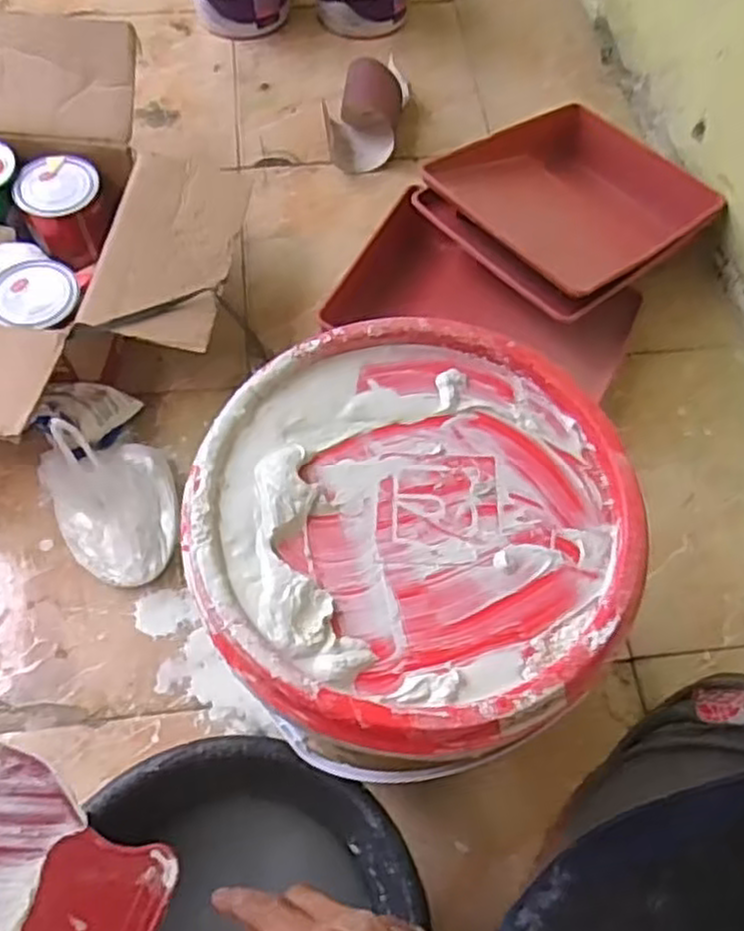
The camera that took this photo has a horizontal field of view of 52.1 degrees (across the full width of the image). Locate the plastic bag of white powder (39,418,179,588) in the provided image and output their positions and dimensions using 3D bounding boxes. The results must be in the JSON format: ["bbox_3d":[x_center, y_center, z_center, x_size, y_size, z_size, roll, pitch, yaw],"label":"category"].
[{"bbox_3d":[-0.282,0.030,0.816,0.128,0.168,0.164,-28,66,-16],"label":"plastic bag of white powder"}]

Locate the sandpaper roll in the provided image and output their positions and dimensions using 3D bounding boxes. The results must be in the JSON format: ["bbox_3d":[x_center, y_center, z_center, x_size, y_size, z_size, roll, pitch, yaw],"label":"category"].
[{"bbox_3d":[-0.011,-0.553,1.194,0.117,0.070,0.192,12,62,4],"label":"sandpaper roll"}]

